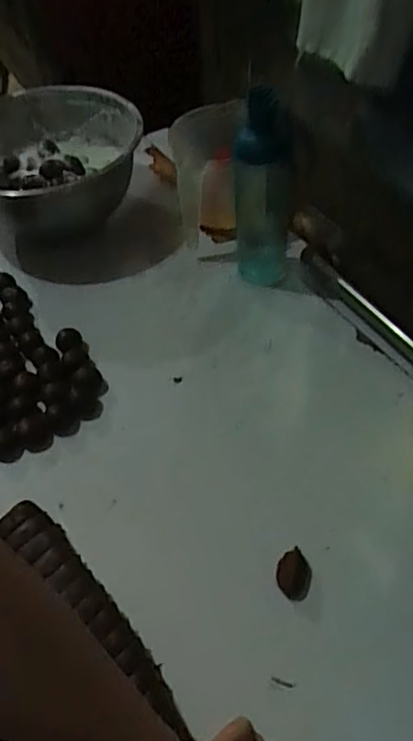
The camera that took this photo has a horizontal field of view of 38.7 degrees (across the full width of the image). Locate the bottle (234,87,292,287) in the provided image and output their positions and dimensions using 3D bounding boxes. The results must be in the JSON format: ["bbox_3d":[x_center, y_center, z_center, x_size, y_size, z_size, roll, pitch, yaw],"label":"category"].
[{"bbox_3d":[0.079,-0.245,0.833,0.077,0.258,0.070,1,48,6],"label":"bottle"}]

